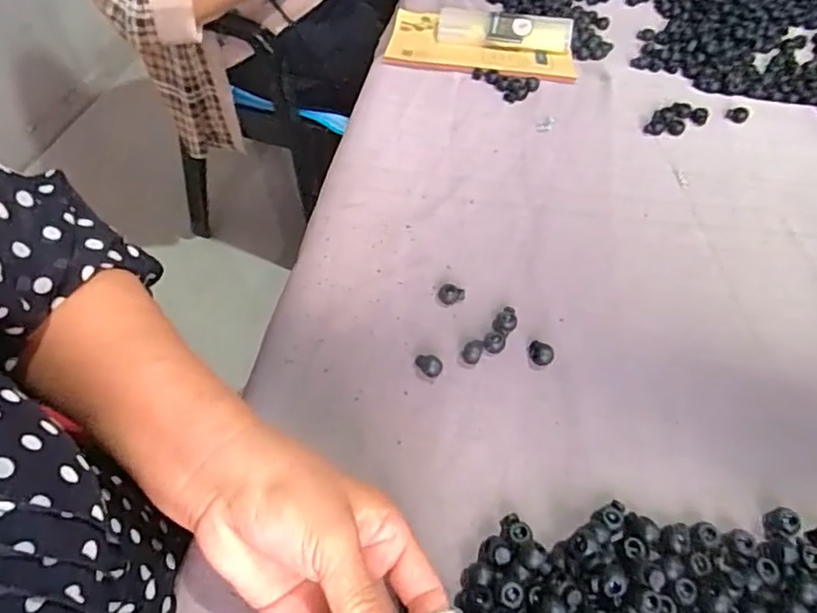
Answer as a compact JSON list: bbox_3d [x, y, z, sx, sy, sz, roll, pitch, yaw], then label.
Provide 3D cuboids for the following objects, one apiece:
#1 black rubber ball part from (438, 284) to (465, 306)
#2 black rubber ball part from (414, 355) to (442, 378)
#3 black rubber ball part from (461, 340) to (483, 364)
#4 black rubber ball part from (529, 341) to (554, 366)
[{"bbox_3d":[0.032,-0.008,0.438,0.019,0.009,0.014,20,53,14],"label":"black rubber ball part"},{"bbox_3d":[0.014,0.041,0.398,0.019,0.013,0.012,9,51,5],"label":"black rubber ball part"},{"bbox_3d":[0.045,0.032,0.407,0.013,0.009,0.016,12,51,7],"label":"black rubber ball part"},{"bbox_3d":[0.092,0.034,0.408,0.017,0.014,0.013,20,53,14],"label":"black rubber ball part"}]

